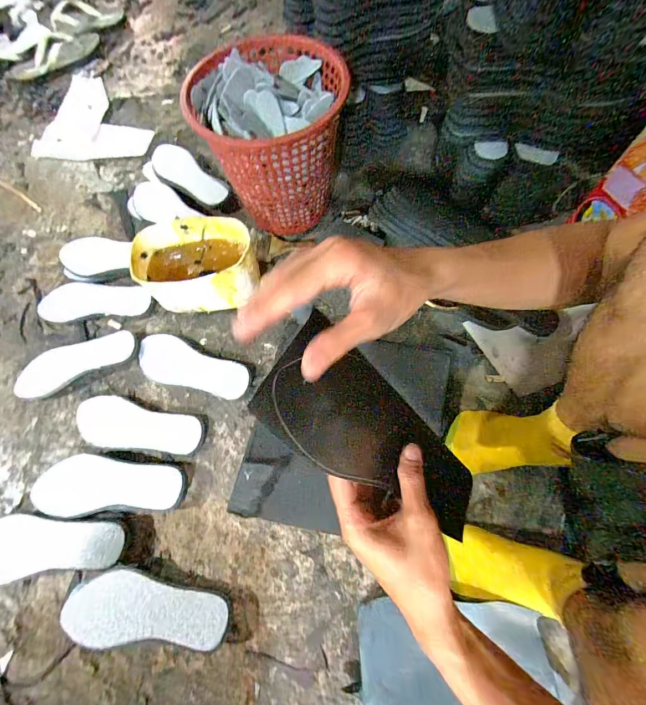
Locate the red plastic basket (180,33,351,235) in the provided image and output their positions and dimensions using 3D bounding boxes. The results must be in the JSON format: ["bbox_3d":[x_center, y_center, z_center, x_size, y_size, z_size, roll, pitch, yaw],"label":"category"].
[{"bbox_3d":[-0.090,-0.394,0.600,0.242,0.235,0.244,-11,75,-3],"label":"red plastic basket"}]

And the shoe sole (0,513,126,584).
[{"bbox_3d":[-0.428,0.299,0.513,0.228,0.040,0.091,-4,70,-1],"label":"shoe sole"}]

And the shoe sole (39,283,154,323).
[{"bbox_3d":[-0.456,-0.106,0.669,0.211,0.027,0.080,-7,69,0],"label":"shoe sole"}]

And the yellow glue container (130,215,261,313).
[{"bbox_3d":[-0.226,-0.157,0.613,0.205,0.119,0.133,-5,75,-2],"label":"yellow glue container"}]

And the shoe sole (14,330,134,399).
[{"bbox_3d":[-0.462,0.018,0.623,0.210,0.029,0.083,-30,71,-9],"label":"shoe sole"}]

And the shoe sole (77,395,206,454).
[{"bbox_3d":[-0.324,0.133,0.584,0.220,0.023,0.080,9,70,6],"label":"shoe sole"}]

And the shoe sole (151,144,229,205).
[{"bbox_3d":[-0.312,-0.408,0.752,0.084,0.014,0.235,-42,73,-13],"label":"shoe sole"}]

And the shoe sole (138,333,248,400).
[{"bbox_3d":[-0.244,0.030,0.608,0.219,0.023,0.082,19,71,10],"label":"shoe sole"}]

